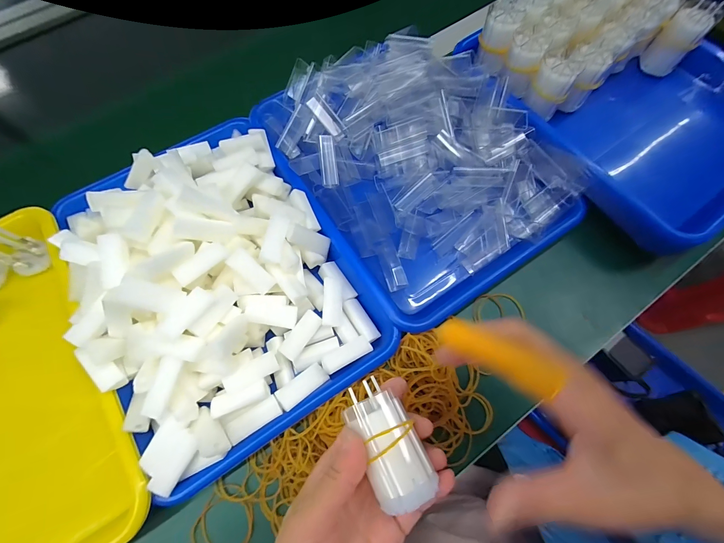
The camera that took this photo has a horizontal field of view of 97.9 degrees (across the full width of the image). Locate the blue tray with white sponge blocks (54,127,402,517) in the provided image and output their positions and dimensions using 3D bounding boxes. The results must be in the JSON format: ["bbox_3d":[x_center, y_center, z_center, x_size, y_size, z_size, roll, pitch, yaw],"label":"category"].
[{"bbox_3d":[-0.141,-0.010,0.291,0.229,0.077,0.321,-31,72,-9],"label":"blue tray with white sponge blocks"}]

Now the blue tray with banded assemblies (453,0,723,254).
[{"bbox_3d":[0.294,-0.206,0.349,0.252,0.079,0.333,-40,73,-12],"label":"blue tray with banded assemblies"}]

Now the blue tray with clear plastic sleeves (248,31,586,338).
[{"bbox_3d":[0.057,-0.129,0.350,0.242,0.067,0.318,-32,72,-10],"label":"blue tray with clear plastic sleeves"}]

